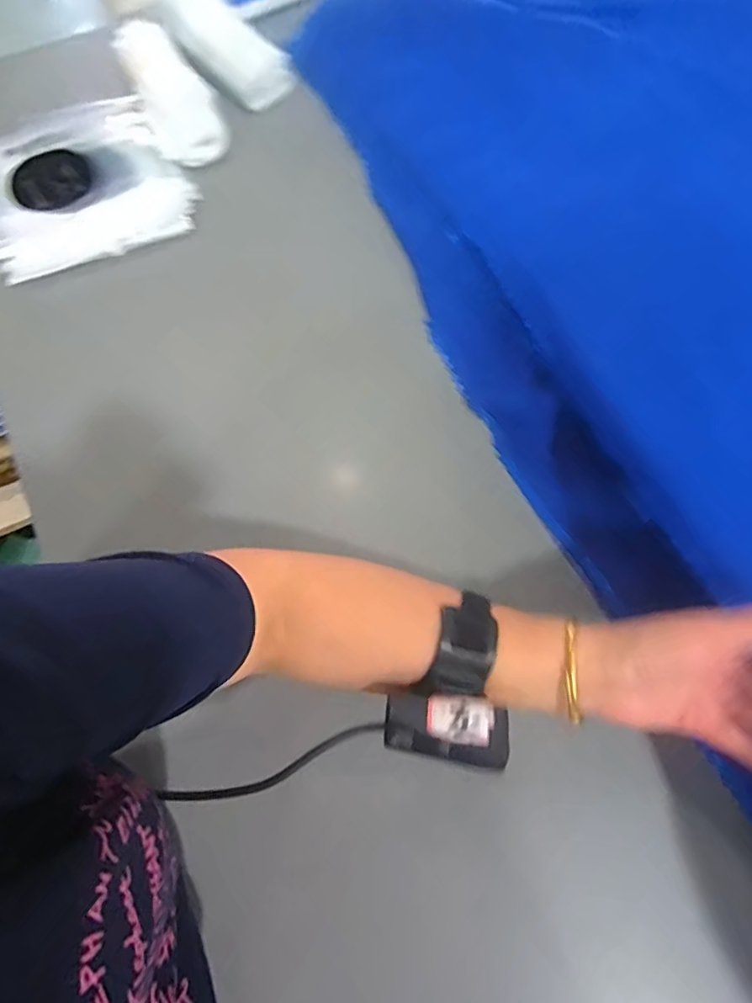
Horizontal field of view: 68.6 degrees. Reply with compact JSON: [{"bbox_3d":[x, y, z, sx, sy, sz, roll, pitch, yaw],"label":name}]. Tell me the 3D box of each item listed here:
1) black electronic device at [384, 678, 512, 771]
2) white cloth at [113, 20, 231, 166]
[{"bbox_3d":[0.040,0.129,0.312,0.068,0.018,0.033,5,69,3],"label":"black electronic device"},{"bbox_3d":[-0.253,-0.503,0.678,0.082,0.065,0.204,-24,70,-8],"label":"white cloth"}]

